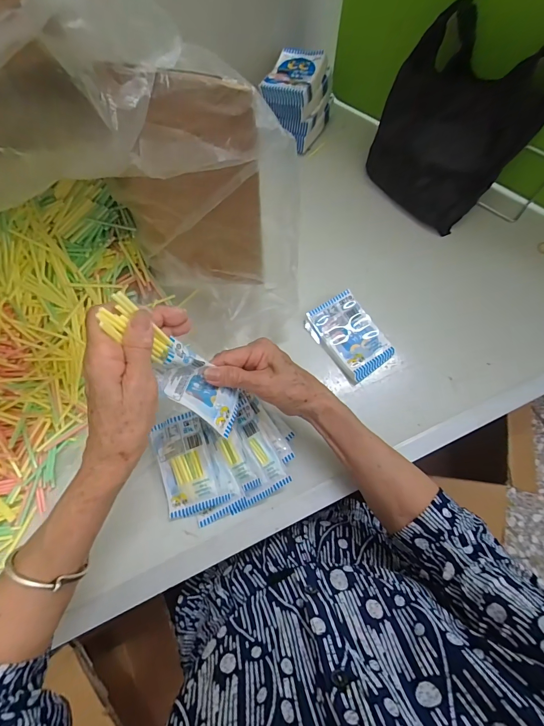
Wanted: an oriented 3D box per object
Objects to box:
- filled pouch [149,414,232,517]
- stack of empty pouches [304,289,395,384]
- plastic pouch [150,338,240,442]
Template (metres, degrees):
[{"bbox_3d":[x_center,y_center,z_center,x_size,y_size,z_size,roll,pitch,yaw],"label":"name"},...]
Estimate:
[{"bbox_3d":[-0.095,0.113,0.389,0.068,0.014,0.105,-22,77,13],"label":"filled pouch"},{"bbox_3d":[0.102,-0.037,0.457,0.075,0.018,0.111,-32,75,-12],"label":"stack of empty pouches"},{"bbox_3d":[-0.069,0.023,0.323,0.022,0.097,0.049,-20,34,30],"label":"plastic pouch"}]

